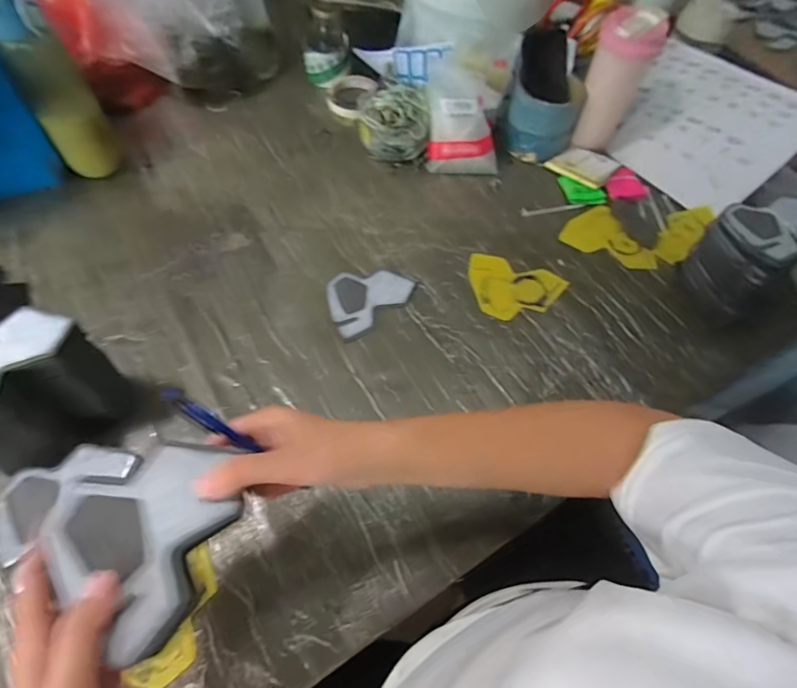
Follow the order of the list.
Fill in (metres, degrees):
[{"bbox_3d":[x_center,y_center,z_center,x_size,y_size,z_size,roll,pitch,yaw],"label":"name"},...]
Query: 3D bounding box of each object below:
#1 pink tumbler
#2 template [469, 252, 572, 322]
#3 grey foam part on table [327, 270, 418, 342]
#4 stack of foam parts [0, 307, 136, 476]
[{"bbox_3d":[0.325,-0.396,0.687,0.081,0.189,0.081,1,60,-2],"label":"pink tumbler"},{"bbox_3d":[0.158,-0.072,0.615,0.130,0.007,0.097,15,63,6],"label":"template"},{"bbox_3d":[-0.037,-0.065,0.598,0.117,0.004,0.094,-24,63,-16],"label":"grey foam part on table"},{"bbox_3d":[-0.346,0.046,0.440,0.126,0.132,0.112,-40,69,-22],"label":"stack of foam parts"}]

